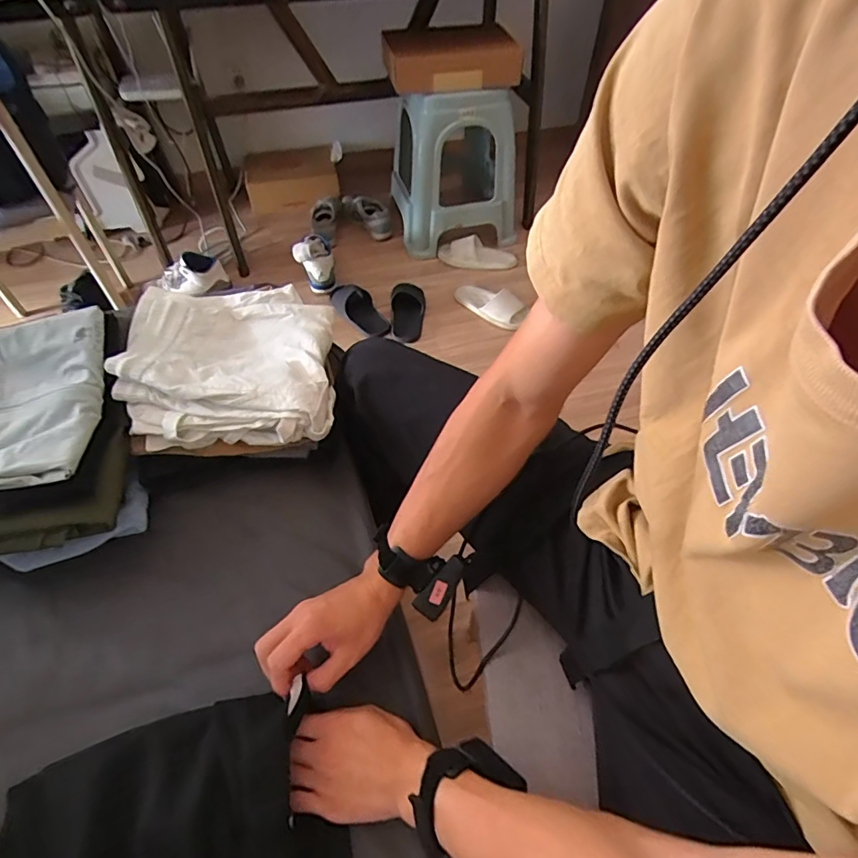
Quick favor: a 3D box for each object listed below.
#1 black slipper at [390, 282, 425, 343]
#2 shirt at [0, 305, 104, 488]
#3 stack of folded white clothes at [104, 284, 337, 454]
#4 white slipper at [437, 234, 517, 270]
[{"bbox_3d":[-0.064,-0.369,1.526,0.103,0.053,0.246,0,53,-1],"label":"black slipper"},{"bbox_3d":[-0.517,-0.029,0.590,0.237,0.034,0.252,-9,53,-8],"label":"shirt"},{"bbox_3d":[-0.278,-0.102,0.700,0.273,0.064,0.291,-6,53,-5],"label":"stack of folded white clothes"},{"bbox_3d":[0.165,-0.594,1.684,0.259,0.056,0.115,12,53,8],"label":"white slipper"}]

